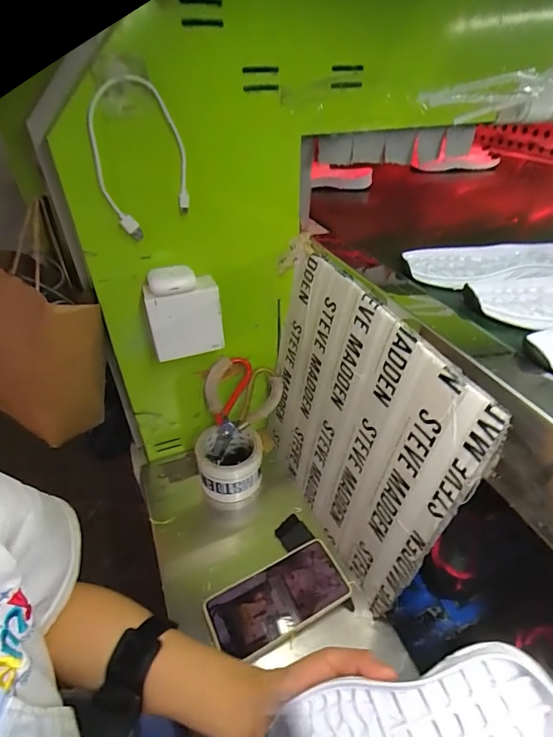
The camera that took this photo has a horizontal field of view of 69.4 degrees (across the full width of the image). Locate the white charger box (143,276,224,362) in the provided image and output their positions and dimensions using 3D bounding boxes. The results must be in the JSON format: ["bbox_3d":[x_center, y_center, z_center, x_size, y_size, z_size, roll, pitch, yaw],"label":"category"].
[{"bbox_3d":[-0.111,-0.060,0.488,0.084,0.085,0.033,-12,40,-14],"label":"white charger box"}]

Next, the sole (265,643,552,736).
[{"bbox_3d":[0.089,0.249,0.270,0.198,0.032,0.071,-19,39,5],"label":"sole"}]

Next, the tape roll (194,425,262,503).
[{"bbox_3d":[-0.070,0.143,0.609,0.094,0.074,0.086,5,35,-3],"label":"tape roll"}]

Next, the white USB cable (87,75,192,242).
[{"bbox_3d":[-0.135,-0.203,0.399,0.087,0.142,0.017,-2,36,-13],"label":"white USB cable"}]

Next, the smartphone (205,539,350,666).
[{"bbox_3d":[0.004,0.274,0.478,0.164,0.014,0.082,-13,40,-27],"label":"smartphone"}]

